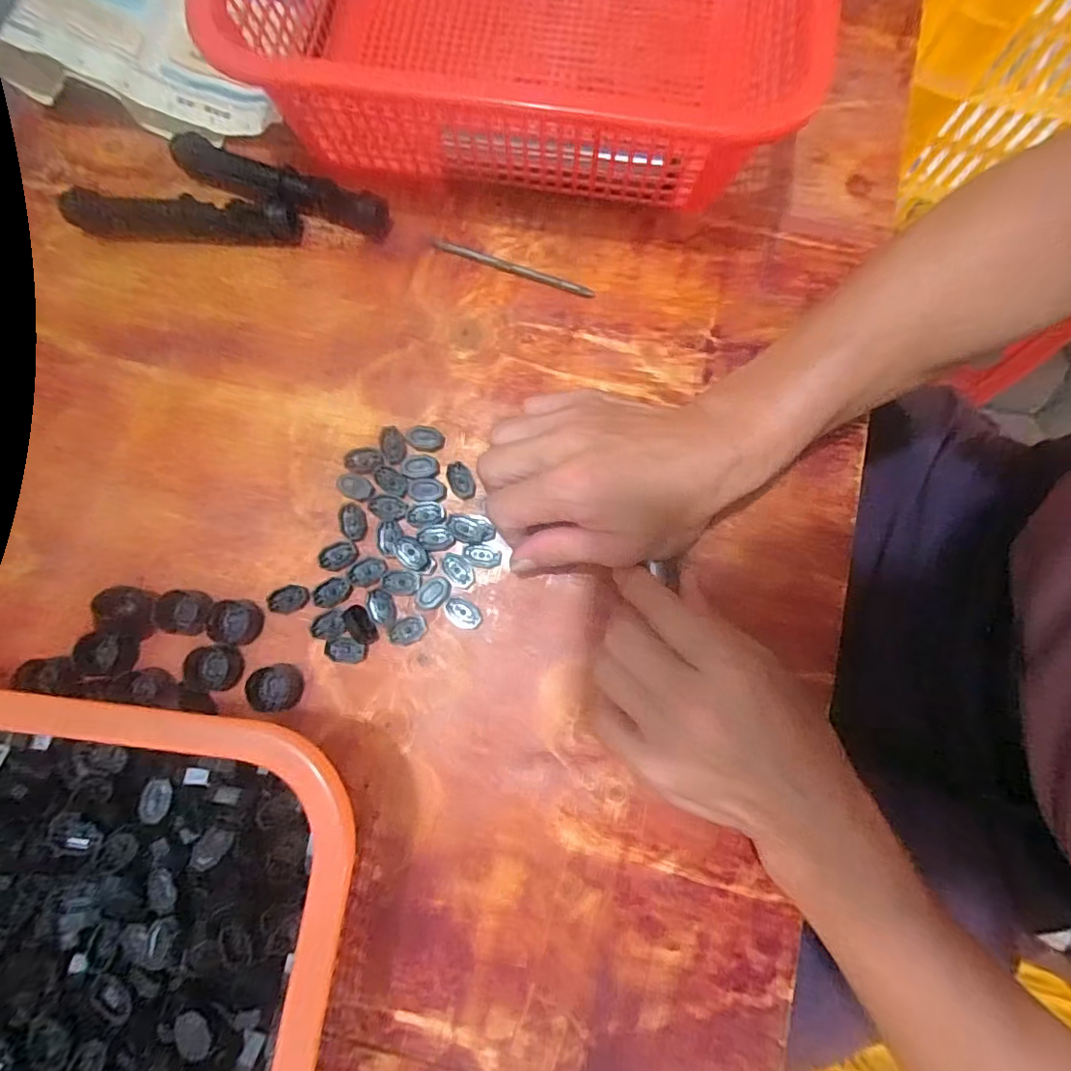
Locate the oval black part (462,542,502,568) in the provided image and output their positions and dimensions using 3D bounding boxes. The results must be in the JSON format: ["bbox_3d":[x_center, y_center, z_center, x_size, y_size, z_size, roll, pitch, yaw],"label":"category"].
[{"bbox_3d":[-0.032,0.012,0.320,0.022,0.004,0.013,14,80,3],"label":"oval black part"}]

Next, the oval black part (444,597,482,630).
[{"bbox_3d":[-0.042,0.045,0.313,0.022,0.004,0.014,27,81,5],"label":"oval black part"}]

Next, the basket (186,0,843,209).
[{"bbox_3d":[-0.007,-0.331,0.342,0.334,0.096,0.247,9,80,3],"label":"basket"}]

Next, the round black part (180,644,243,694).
[{"bbox_3d":[-0.182,0.074,0.305,0.030,0.006,0.025,6,79,2],"label":"round black part"}]

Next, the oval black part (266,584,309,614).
[{"bbox_3d":[-0.143,0.036,0.314,0.022,0.005,0.015,-10,79,-1],"label":"oval black part"}]

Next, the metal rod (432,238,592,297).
[{"bbox_3d":[-0.015,-0.175,0.357,0.111,0.004,0.010,19,80,4],"label":"metal rod"}]

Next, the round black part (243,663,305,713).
[{"bbox_3d":[-0.145,0.085,0.304,0.027,0.010,0.025,0,79,1],"label":"round black part"}]

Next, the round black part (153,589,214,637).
[{"bbox_3d":[-0.200,0.044,0.310,0.029,0.011,0.024,11,80,3],"label":"round black part"}]

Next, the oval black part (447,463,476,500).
[{"bbox_3d":[-0.045,-0.033,0.328,0.015,0.004,0.023,-27,80,-4],"label":"oval black part"}]

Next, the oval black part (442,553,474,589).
[{"bbox_3d":[-0.045,0.021,0.317,0.021,0.004,0.014,41,82,8],"label":"oval black part"}]

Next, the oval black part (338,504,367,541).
[{"bbox_3d":[-0.108,-0.008,0.322,0.014,0.004,0.022,-14,79,-2],"label":"oval black part"}]

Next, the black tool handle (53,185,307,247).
[{"bbox_3d":[-0.227,-0.205,0.351,0.145,0.028,0.020,2,79,1],"label":"black tool handle"}]

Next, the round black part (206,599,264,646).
[{"bbox_3d":[-0.172,0.049,0.312,0.029,0.006,0.026,1,79,1],"label":"round black part"}]

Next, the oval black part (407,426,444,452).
[{"bbox_3d":[-0.067,-0.059,0.333,0.022,0.005,0.015,8,80,2],"label":"oval black part"}]

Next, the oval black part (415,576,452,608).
[{"bbox_3d":[-0.059,0.033,0.314,0.015,0.004,0.022,44,83,8],"label":"oval black part"}]

